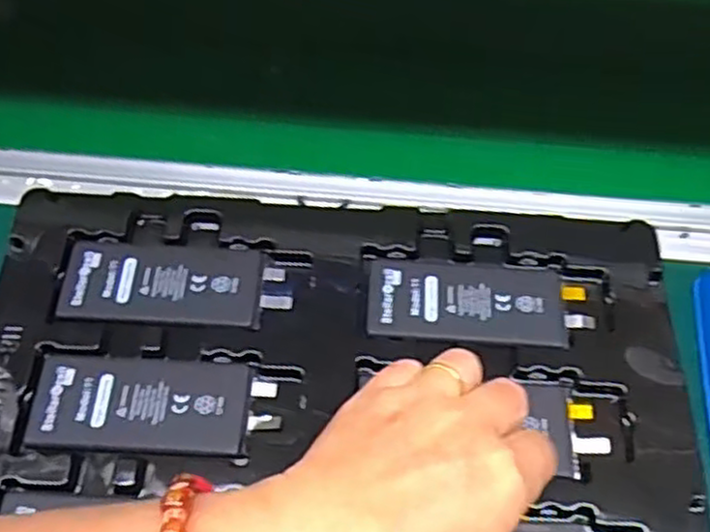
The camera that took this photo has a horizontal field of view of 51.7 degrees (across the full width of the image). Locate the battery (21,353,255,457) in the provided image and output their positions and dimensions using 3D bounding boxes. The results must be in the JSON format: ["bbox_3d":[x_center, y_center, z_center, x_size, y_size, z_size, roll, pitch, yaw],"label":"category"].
[{"bbox_3d":[-0.097,0.063,0.333,0.096,0.004,0.043,3,58,0],"label":"battery"}]

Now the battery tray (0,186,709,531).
[{"bbox_3d":[-0.012,0.069,0.332,0.325,0.018,0.227,3,58,0],"label":"battery tray"}]

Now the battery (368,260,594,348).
[{"bbox_3d":[0.061,0.018,0.362,0.107,0.004,0.043,2,58,0],"label":"battery"}]

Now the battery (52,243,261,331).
[{"bbox_3d":[-0.094,0.010,0.362,0.096,0.004,0.043,3,58,0],"label":"battery"}]

